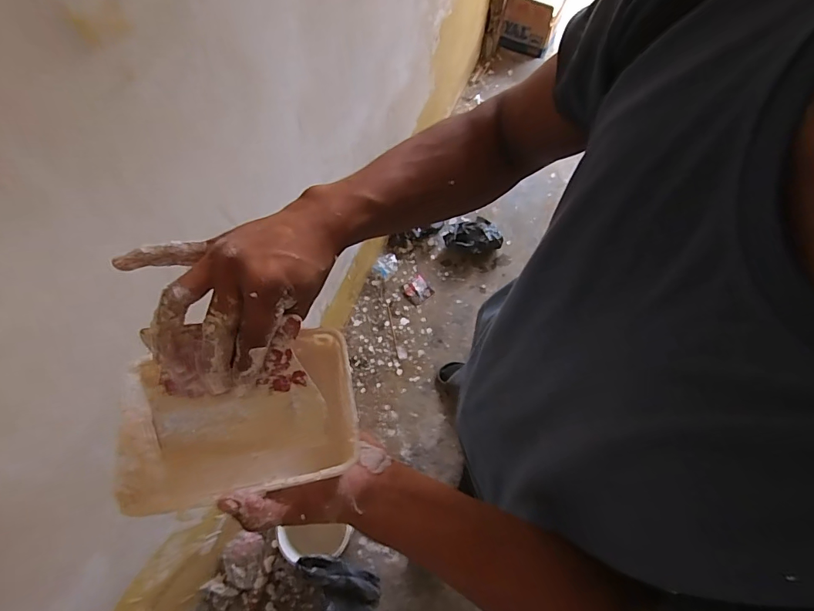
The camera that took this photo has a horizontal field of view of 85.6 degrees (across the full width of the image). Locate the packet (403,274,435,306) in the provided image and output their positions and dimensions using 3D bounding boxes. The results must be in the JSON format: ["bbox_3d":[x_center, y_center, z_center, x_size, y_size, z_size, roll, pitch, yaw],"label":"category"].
[{"bbox_3d":[0.037,-0.051,1.528,0.091,0.006,0.085,-39,85,-11],"label":"packet"}]

